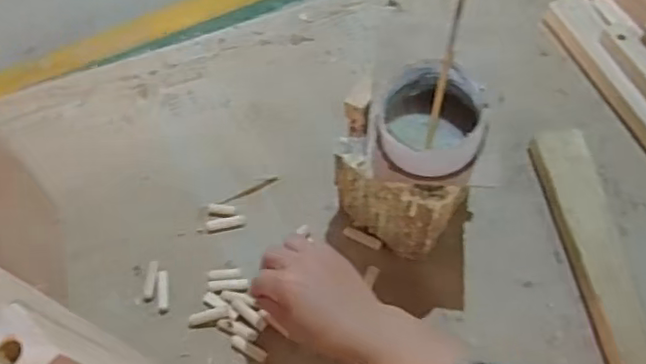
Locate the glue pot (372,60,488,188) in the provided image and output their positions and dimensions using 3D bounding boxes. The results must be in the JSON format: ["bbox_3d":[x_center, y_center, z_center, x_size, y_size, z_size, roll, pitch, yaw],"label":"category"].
[{"bbox_3d":[0.085,-0.049,0.497,0.087,0.061,0.080,5,62,5],"label":"glue pot"}]

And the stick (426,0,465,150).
[{"bbox_3d":[0.100,-0.112,0.474,0.008,0.013,0.174,13,101,12],"label":"stick"}]

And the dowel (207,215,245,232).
[{"bbox_3d":[-0.102,0.043,0.643,0.039,0.009,0.010,-12,60,-3],"label":"dowel"}]

